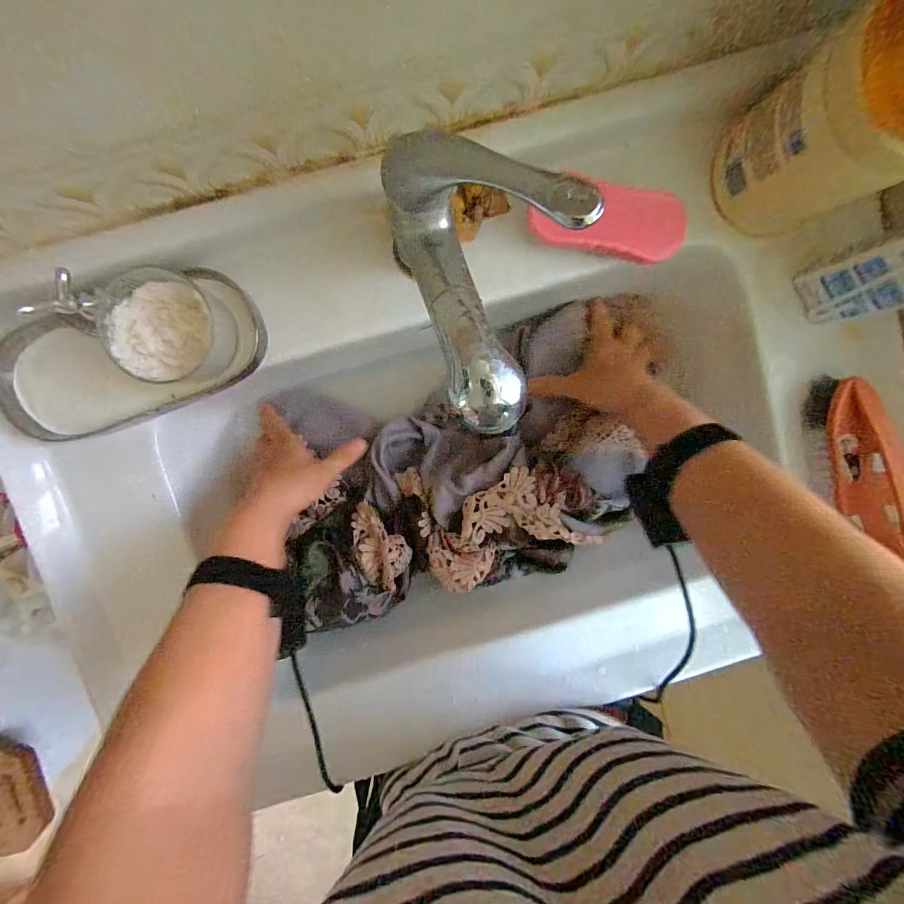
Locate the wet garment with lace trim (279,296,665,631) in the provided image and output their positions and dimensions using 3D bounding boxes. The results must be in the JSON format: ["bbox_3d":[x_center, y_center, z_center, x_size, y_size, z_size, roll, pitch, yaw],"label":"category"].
[{"bbox_3d":[0.014,0.021,0.433,0.370,0.098,0.260,-19,96,0],"label":"wet garment with lace trim"}]

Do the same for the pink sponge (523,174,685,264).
[{"bbox_3d":[0.129,-0.191,0.333,0.128,0.020,0.050,3,123,-9],"label":"pink sponge"}]

